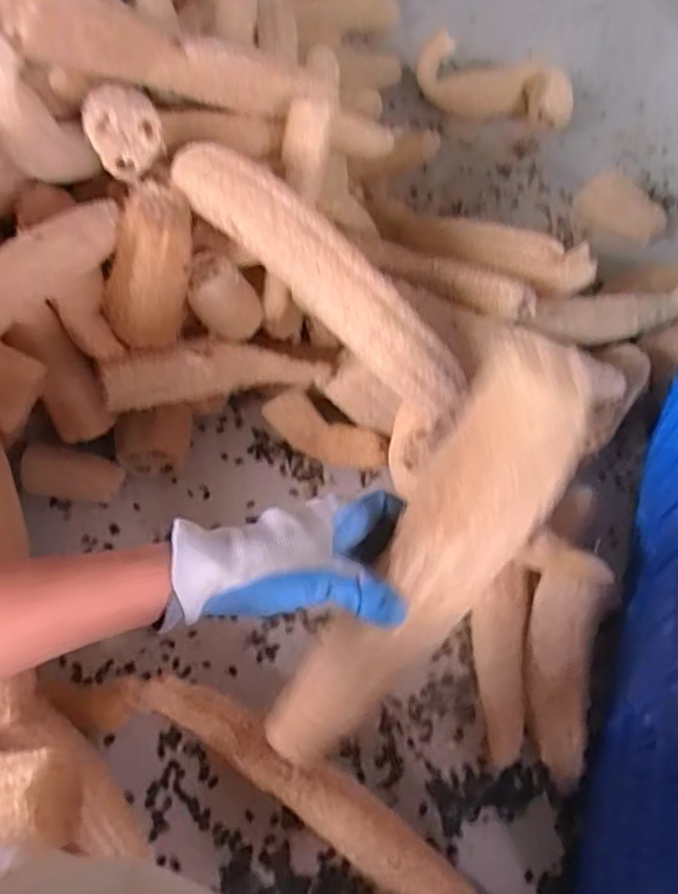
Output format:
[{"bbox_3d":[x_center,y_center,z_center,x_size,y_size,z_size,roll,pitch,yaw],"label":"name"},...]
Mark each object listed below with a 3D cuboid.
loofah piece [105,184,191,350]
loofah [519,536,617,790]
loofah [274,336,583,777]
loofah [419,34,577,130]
[{"bbox_3d":[-0.212,-0.199,0.746,0.078,0.166,0.064,19,27,8],"label":"loofah piece"},{"bbox_3d":[0.239,0.227,0.732,0.085,0.058,0.252,7,73,0],"label":"loofah"},{"bbox_3d":[0.048,0.090,0.445,0.069,0.354,0.047,41,30,20],"label":"loofah"},{"bbox_3d":[0.311,-0.721,1.374,0.316,0.112,0.103,16,57,6],"label":"loofah"}]

